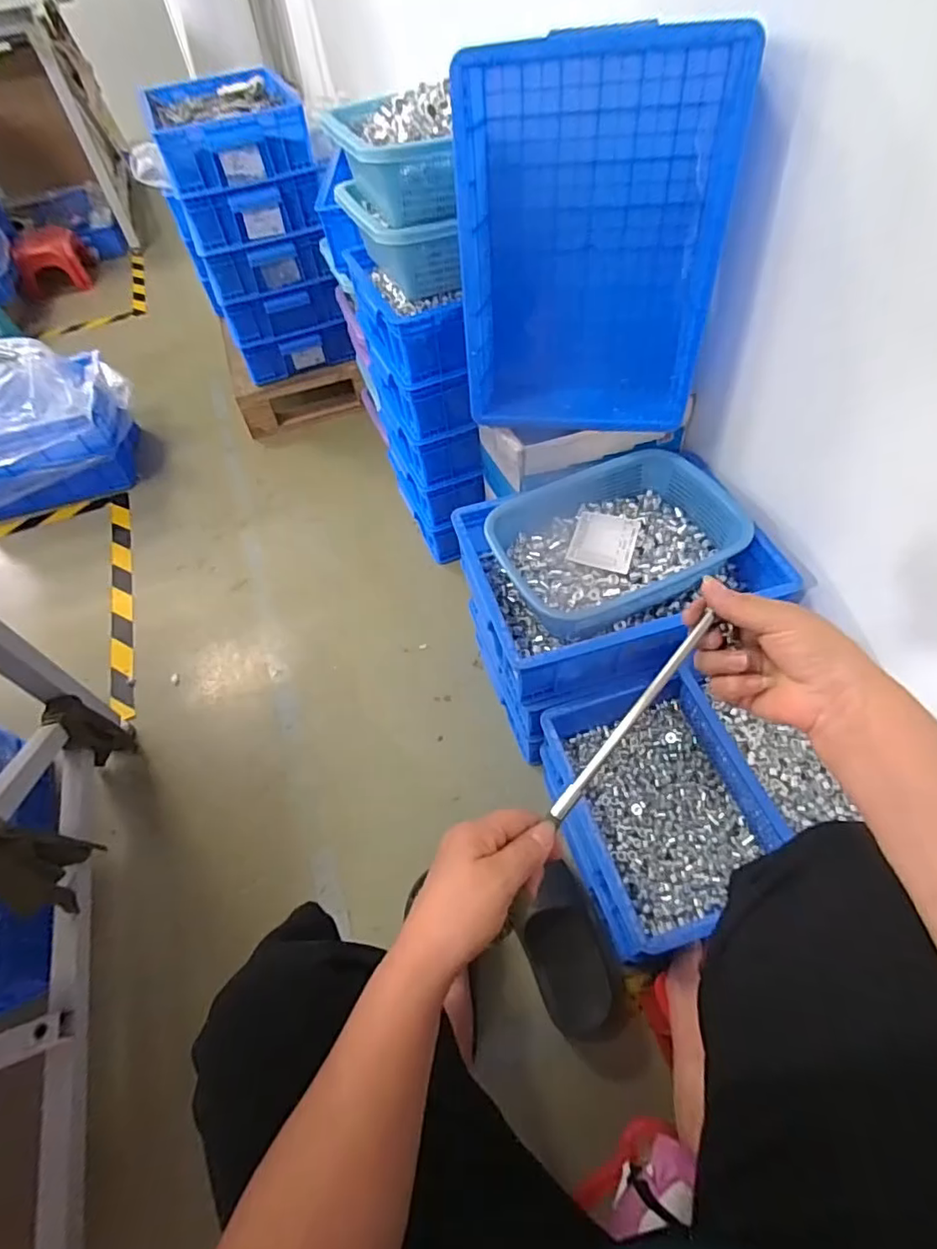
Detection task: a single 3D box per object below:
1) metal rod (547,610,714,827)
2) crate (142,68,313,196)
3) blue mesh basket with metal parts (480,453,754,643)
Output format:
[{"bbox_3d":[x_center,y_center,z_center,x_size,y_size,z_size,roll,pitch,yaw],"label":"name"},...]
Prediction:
[{"bbox_3d":[0.116,0.066,0.402,0.011,0.007,0.175,37,87,27],"label":"metal rod"},{"bbox_3d":[-0.533,-1.098,1.242,0.305,0.113,0.365,-20,55,-9],"label":"crate"},{"bbox_3d":[0.207,-0.127,0.839,0.337,0.081,0.249,-20,55,-9],"label":"blue mesh basket with metal parts"}]

